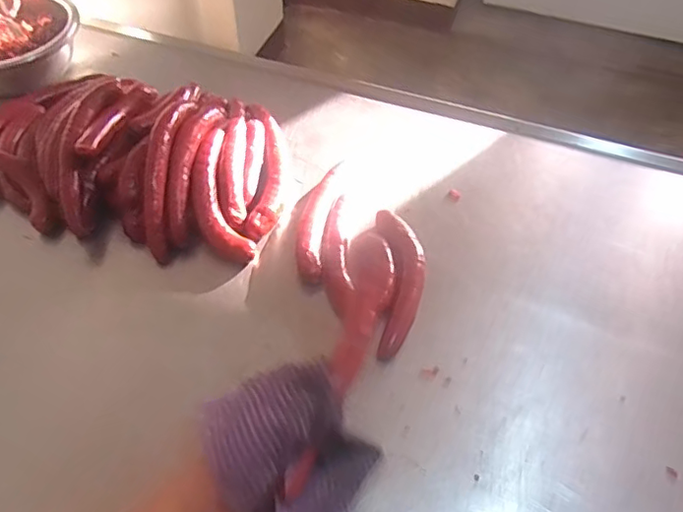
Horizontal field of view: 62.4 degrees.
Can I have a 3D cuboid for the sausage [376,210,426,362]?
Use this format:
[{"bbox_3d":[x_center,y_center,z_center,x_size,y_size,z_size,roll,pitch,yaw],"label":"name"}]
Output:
[{"bbox_3d":[0.092,0.038,0.865,0.072,0.029,0.248,2,53,-1],"label":"sausage"}]

